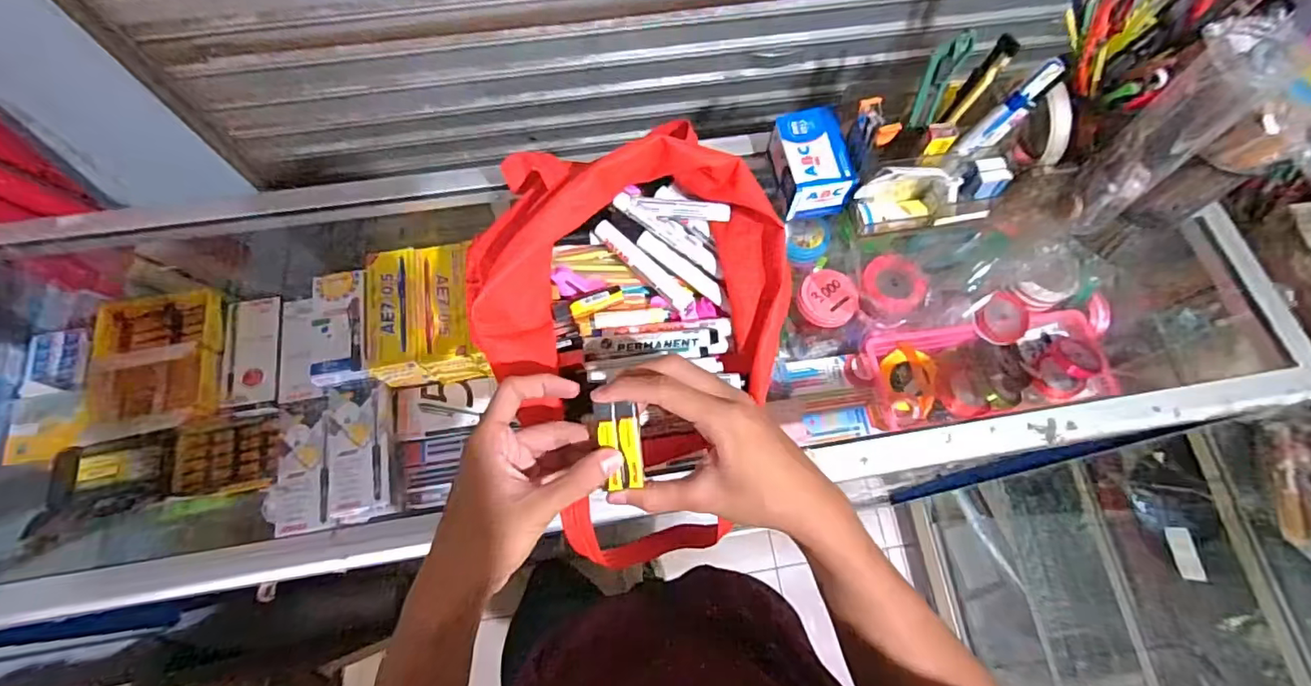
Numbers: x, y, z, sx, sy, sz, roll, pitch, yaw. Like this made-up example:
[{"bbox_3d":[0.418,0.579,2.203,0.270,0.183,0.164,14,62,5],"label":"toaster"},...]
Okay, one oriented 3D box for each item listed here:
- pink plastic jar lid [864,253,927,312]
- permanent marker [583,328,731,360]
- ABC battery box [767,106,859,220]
[{"bbox_3d":[0.290,-0.075,0.666,0.075,0.065,0.025,31,31,2],"label":"pink plastic jar lid"},{"bbox_3d":[0.001,-0.002,0.457,0.120,0.017,0.019,-2,71,-3],"label":"permanent marker"},{"bbox_3d":[0.152,-0.177,0.556,0.064,0.061,0.092,-6,71,-4],"label":"ABC battery box"}]

